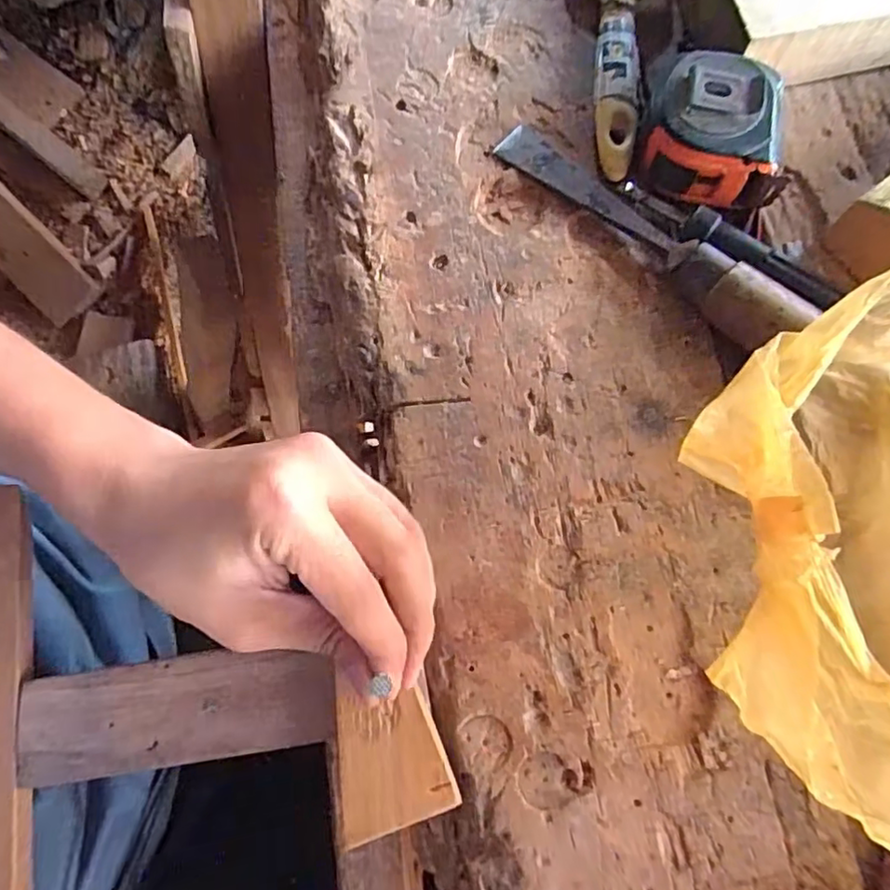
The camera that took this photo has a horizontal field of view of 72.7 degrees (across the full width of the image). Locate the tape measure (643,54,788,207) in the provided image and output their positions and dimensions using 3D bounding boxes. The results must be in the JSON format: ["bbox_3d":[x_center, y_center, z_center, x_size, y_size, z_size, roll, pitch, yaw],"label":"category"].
[{"bbox_3d":[0.129,-0.149,0.289,0.066,0.036,0.059,8,78,3],"label":"tape measure"}]

